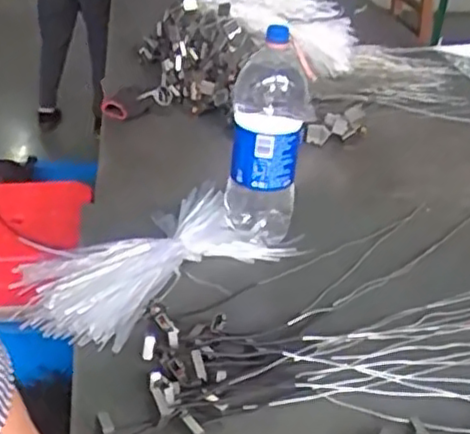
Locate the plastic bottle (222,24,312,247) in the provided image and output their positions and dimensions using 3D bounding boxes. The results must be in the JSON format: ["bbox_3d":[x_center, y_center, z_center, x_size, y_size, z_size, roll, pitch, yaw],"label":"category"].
[{"bbox_3d":[0.041,-0.096,0.997,0.103,0.330,0.101,4,30,-2],"label":"plastic bottle"}]

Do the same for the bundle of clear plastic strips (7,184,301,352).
[{"bbox_3d":[-0.104,0.050,0.950,0.391,0.044,0.211,-19,37,-34],"label":"bundle of clear plastic strips"}]

